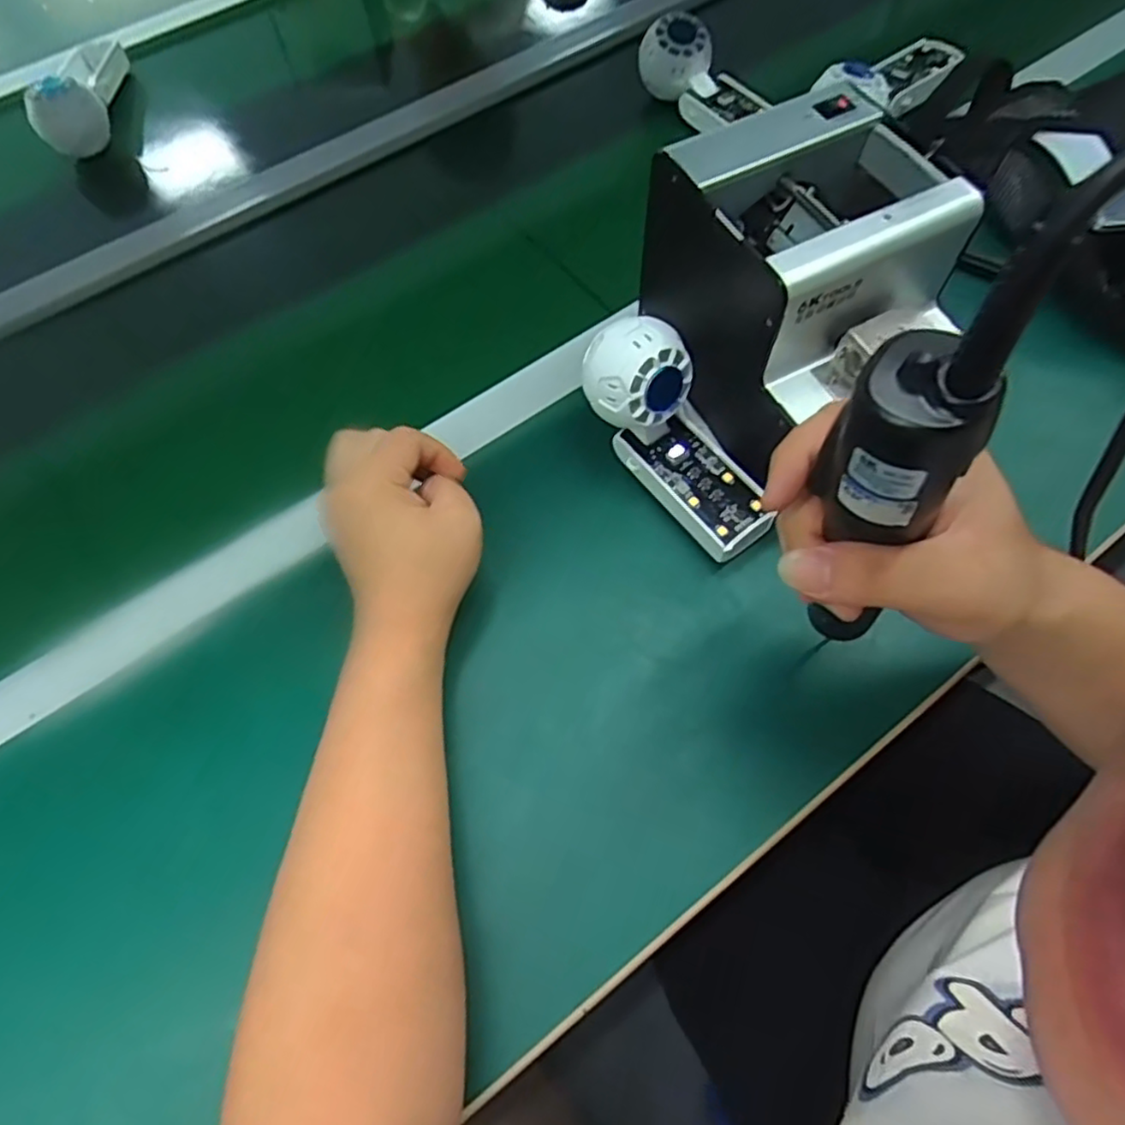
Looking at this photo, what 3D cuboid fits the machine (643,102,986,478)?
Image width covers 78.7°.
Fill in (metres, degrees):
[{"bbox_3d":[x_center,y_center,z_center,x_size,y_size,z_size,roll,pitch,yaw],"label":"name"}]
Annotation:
[{"bbox_3d":[0.143,-0.156,0.397,0.140,0.128,0.157,-15,63,-5],"label":"machine"}]

